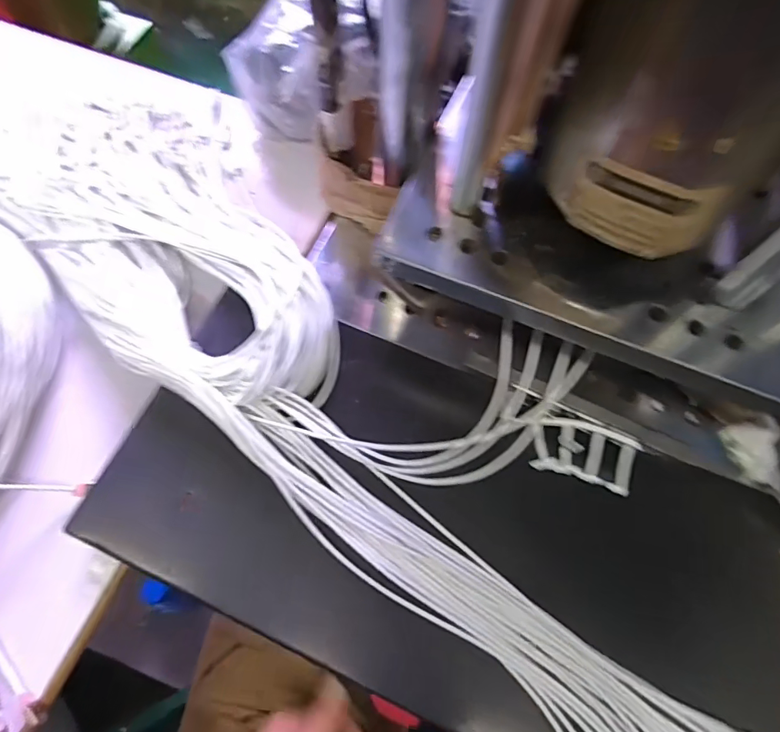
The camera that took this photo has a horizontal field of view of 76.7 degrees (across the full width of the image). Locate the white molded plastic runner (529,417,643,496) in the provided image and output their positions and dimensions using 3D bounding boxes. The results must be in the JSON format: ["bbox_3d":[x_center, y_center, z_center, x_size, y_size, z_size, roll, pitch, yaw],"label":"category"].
[{"bbox_3d":[0.162,0.072,0.416,0.086,0.011,0.049,16,82,6],"label":"white molded plastic runner"}]

